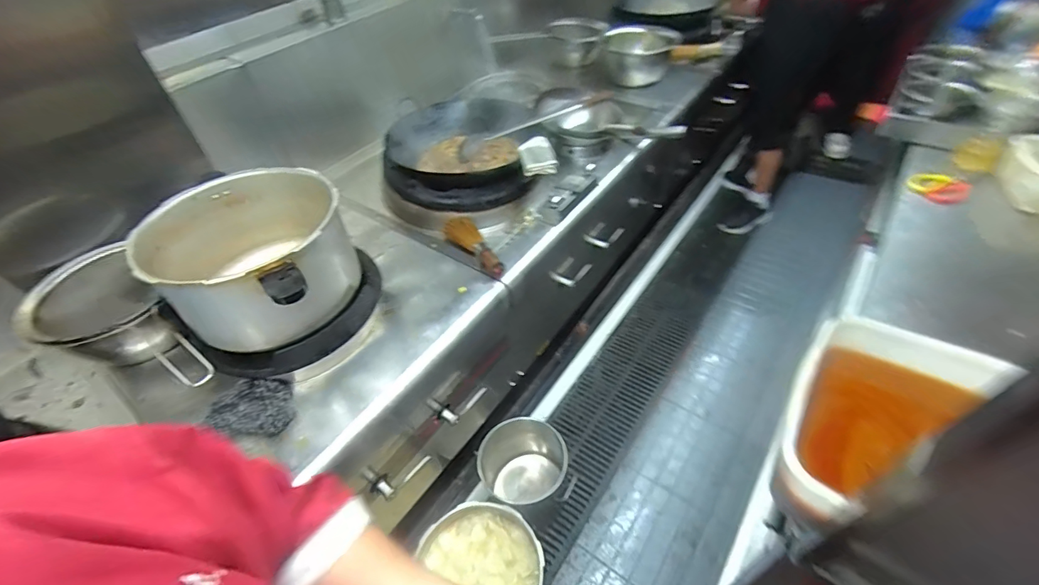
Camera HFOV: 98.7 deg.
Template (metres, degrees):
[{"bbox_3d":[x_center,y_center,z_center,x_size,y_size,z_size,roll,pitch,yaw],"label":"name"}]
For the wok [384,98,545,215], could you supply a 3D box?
[{"bbox_3d":[-0.160,-0.418,1.299,0.436,0.143,0.383,-9,46,-2],"label":"wok"}]

